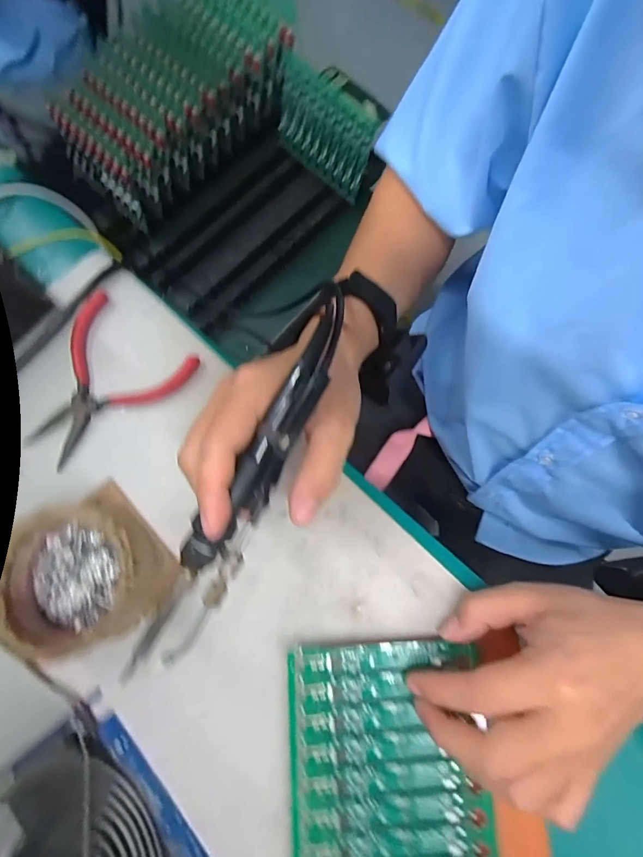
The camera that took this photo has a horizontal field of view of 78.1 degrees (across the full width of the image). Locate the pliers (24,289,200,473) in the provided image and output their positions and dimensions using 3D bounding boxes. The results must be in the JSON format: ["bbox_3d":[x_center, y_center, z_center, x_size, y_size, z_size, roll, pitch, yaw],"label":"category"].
[{"bbox_3d":[-0.163,-0.030,0.288,0.094,0.010,0.116,36,80,5],"label":"pliers"}]

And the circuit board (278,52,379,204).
[{"bbox_3d":[0.002,-0.428,0.569,0.165,0.117,0.018,44,68,10],"label":"circuit board"}]

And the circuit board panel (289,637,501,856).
[{"bbox_3d":[0.042,0.216,0.237,0.117,0.008,0.159,-2,79,-2],"label":"circuit board panel"}]

